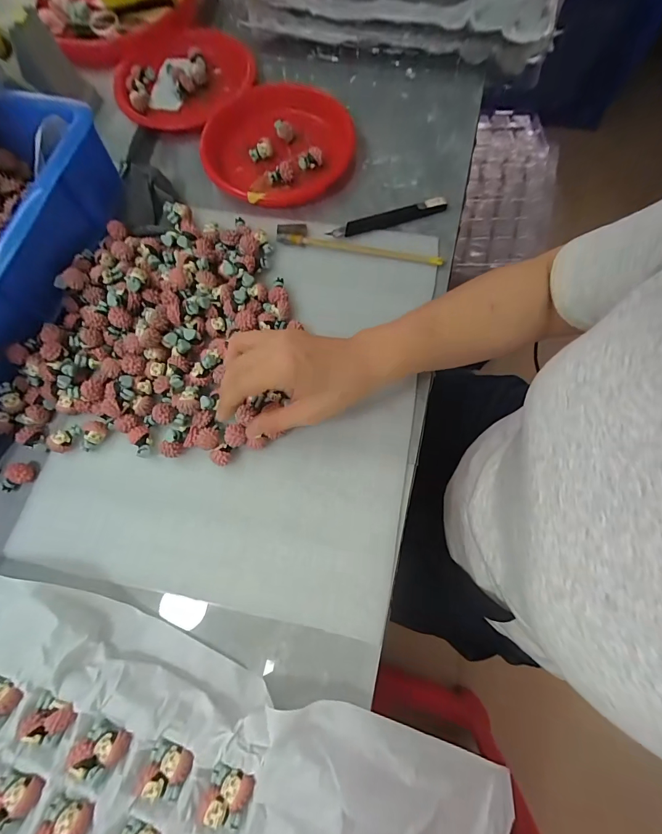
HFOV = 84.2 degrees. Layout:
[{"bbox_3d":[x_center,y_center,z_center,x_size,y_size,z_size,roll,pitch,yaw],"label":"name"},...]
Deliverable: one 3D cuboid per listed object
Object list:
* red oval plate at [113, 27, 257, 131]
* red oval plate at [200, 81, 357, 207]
[{"bbox_3d":[-0.196,-0.436,0.475,0.186,0.025,0.162,8,73,4],"label":"red oval plate"},{"bbox_3d":[-0.061,-0.318,0.430,0.161,0.031,0.166,8,73,4],"label":"red oval plate"}]

